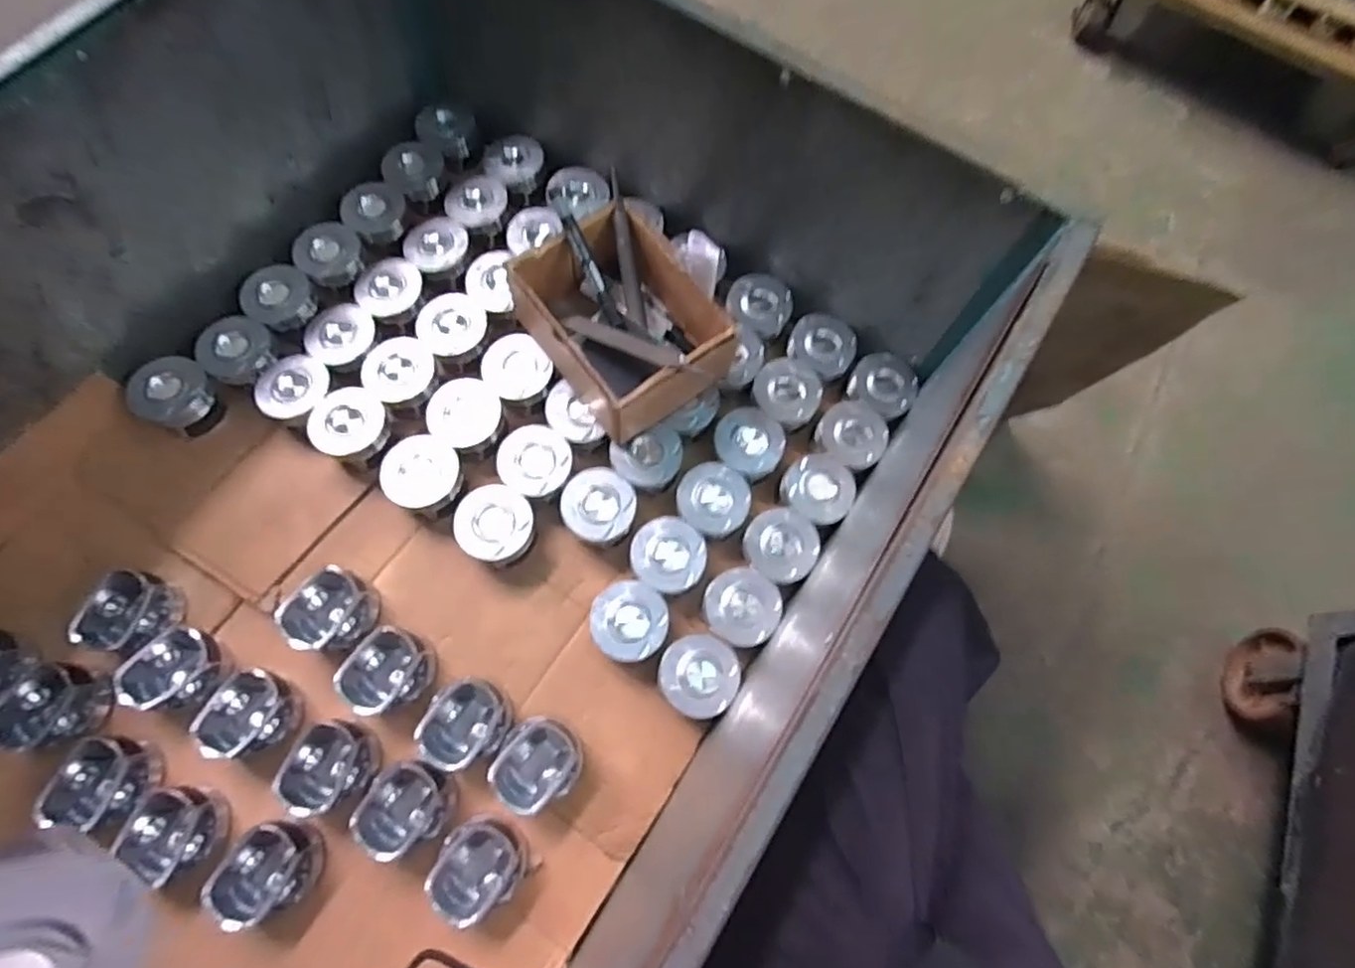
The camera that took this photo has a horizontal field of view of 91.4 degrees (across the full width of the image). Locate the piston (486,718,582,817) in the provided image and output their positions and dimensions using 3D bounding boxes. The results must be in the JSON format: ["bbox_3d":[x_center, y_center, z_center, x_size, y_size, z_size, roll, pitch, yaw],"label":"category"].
[{"bbox_3d":[-0.131,0.264,0.622,0.074,0.054,0.078,1,72,-2],"label":"piston"}]

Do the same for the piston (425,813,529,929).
[{"bbox_3d":[-0.178,0.341,0.583,0.083,0.053,0.076,-12,73,-5],"label":"piston"}]

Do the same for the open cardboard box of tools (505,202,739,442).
[{"bbox_3d":[-0.058,-0.165,0.693,0.160,0.105,0.208,-43,78,-14],"label":"open cardboard box of tools"}]

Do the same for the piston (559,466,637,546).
[{"bbox_3d":[-0.084,0.025,0.707,0.075,0.051,0.081,1,72,-2],"label":"piston"}]

